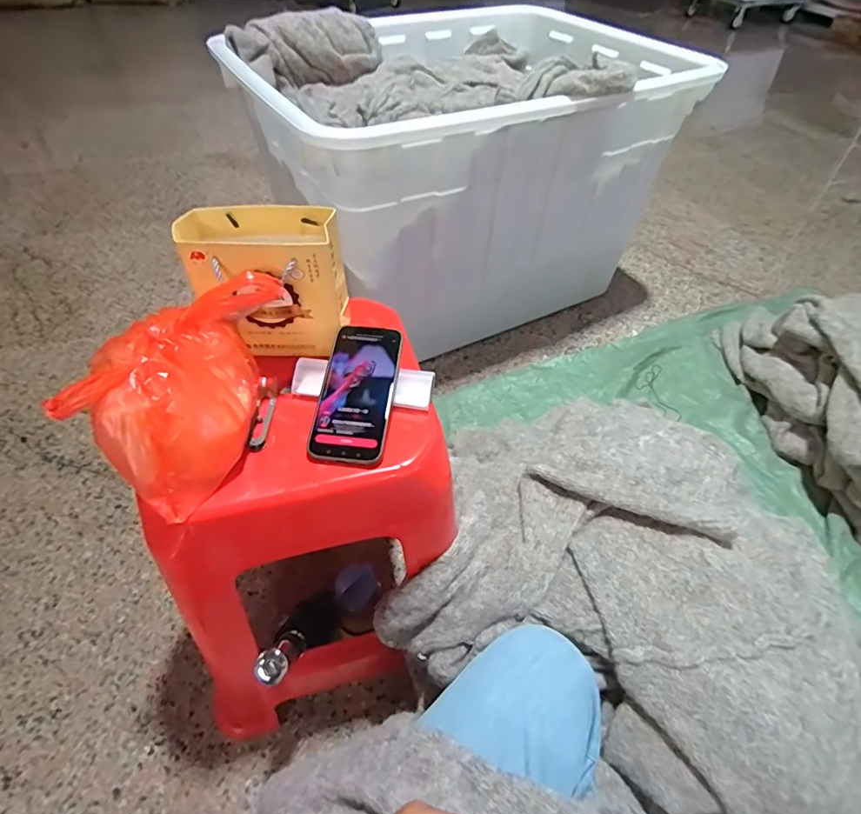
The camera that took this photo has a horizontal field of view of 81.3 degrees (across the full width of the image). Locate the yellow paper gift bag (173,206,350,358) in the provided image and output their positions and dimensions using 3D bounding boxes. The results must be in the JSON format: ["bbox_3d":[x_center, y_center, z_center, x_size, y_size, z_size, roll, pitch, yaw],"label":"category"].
[{"bbox_3d":[-0.182,-0.141,0.571,0.158,0.142,0.087,-1,48,-2],"label":"yellow paper gift bag"}]

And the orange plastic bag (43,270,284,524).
[{"bbox_3d":[-0.240,-0.027,0.486,0.146,0.120,0.218,16,49,13],"label":"orange plastic bag"}]

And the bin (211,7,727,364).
[{"bbox_3d":[0.079,-0.604,1.311,0.903,0.596,0.701,-22,52,-20],"label":"bin"}]

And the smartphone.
[{"bbox_3d":[-0.077,-0.018,0.534,0.075,0.009,0.162,6,63,5],"label":"smartphone"}]

